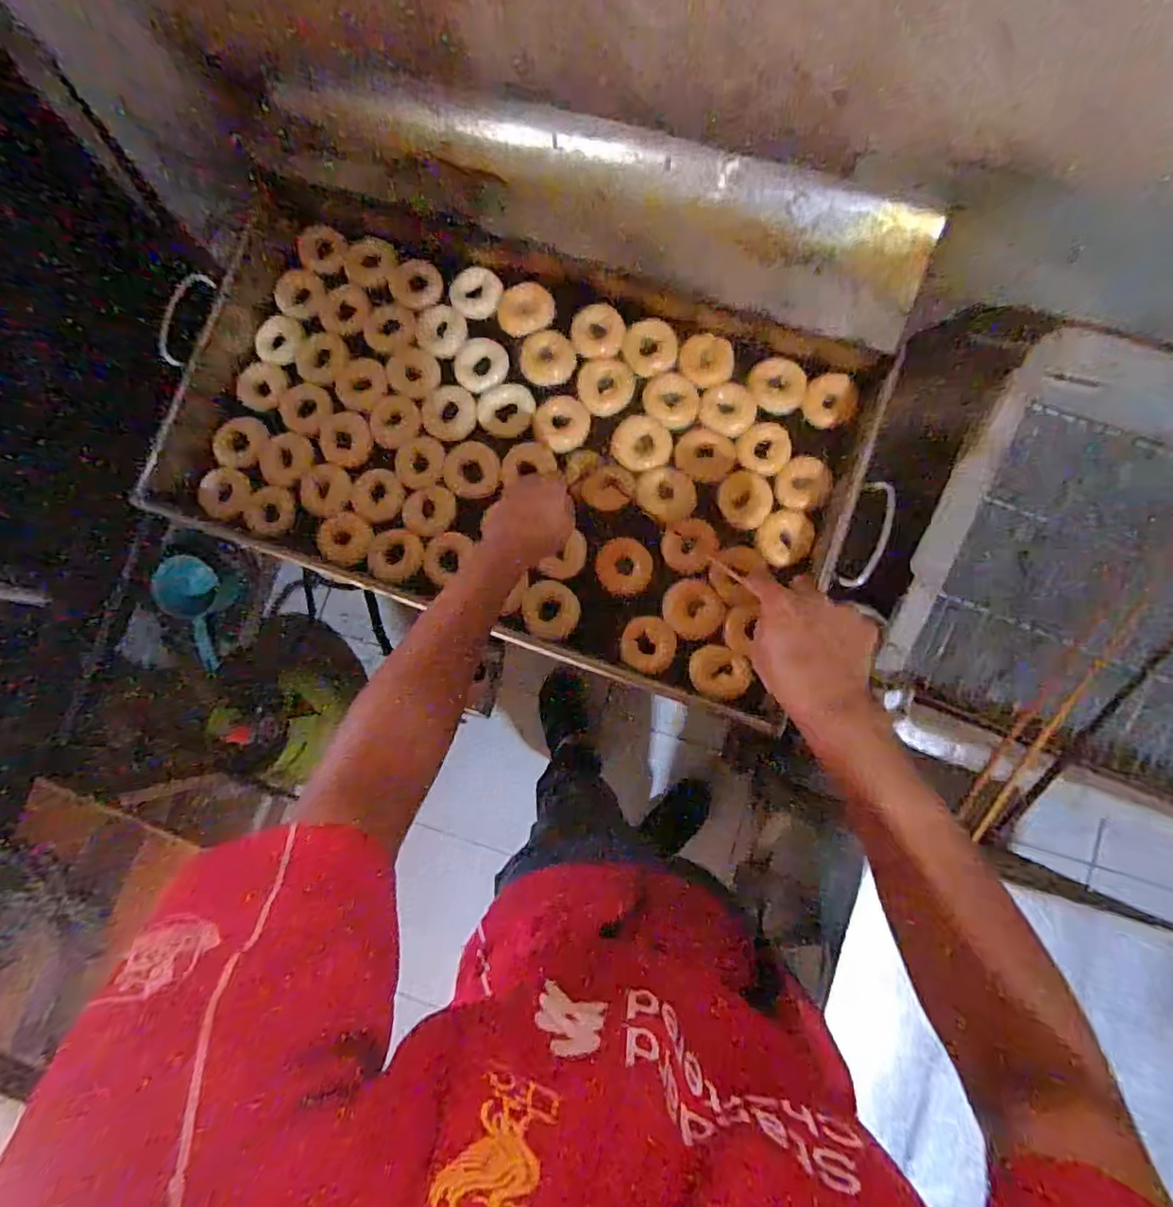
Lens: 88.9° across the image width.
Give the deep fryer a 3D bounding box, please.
[{"bbox_3d":[-0.069,-0.263,0.737,0.870,0.154,0.590,19,85,6],"label":"deep fryer"}]

